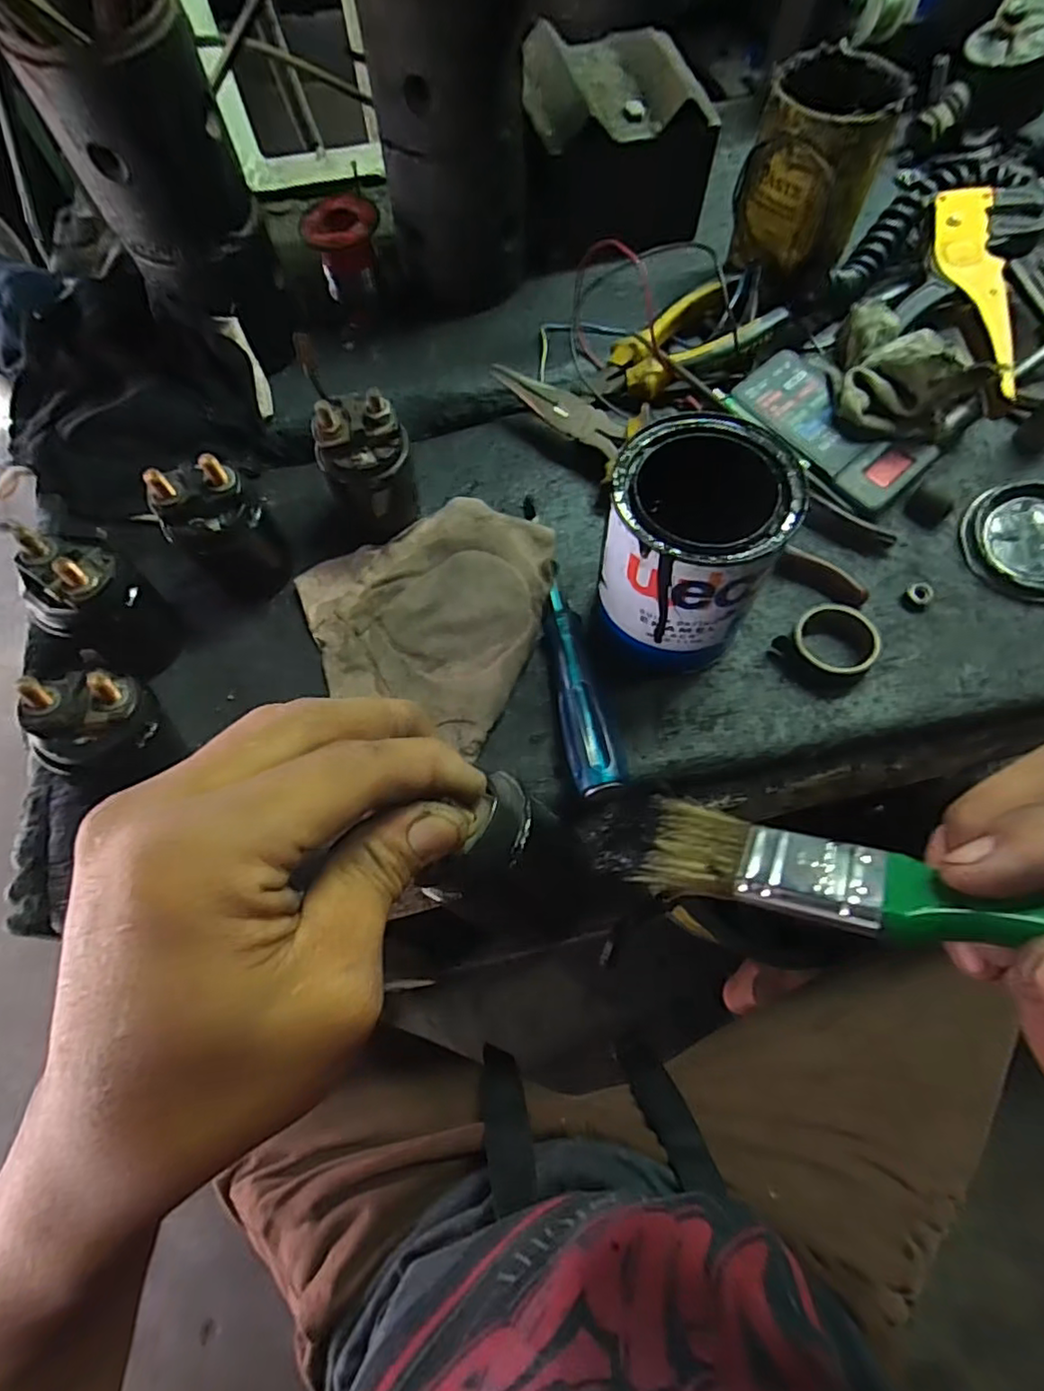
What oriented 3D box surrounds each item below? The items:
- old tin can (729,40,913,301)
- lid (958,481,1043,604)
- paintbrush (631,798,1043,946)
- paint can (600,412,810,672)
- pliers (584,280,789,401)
[{"bbox_3d":[0.178,-0.321,0.385,0.073,0.091,0.086,23,69,11],"label":"old tin can"},{"bbox_3d":[0.297,-0.088,0.358,0.070,0.020,0.070,-1,67,1],"label":"lid"},{"bbox_3d":[0.109,0.049,0.149,0.158,0.009,0.025,4,65,29],"label":"paintbrush"},{"bbox_3d":[0.081,-0.070,0.311,0.077,0.110,0.080,-1,67,1],"label":"paint can"},{"bbox_3d":[0.100,-0.230,0.403,0.126,0.028,0.058,-20,68,-7],"label":"pliers"}]

